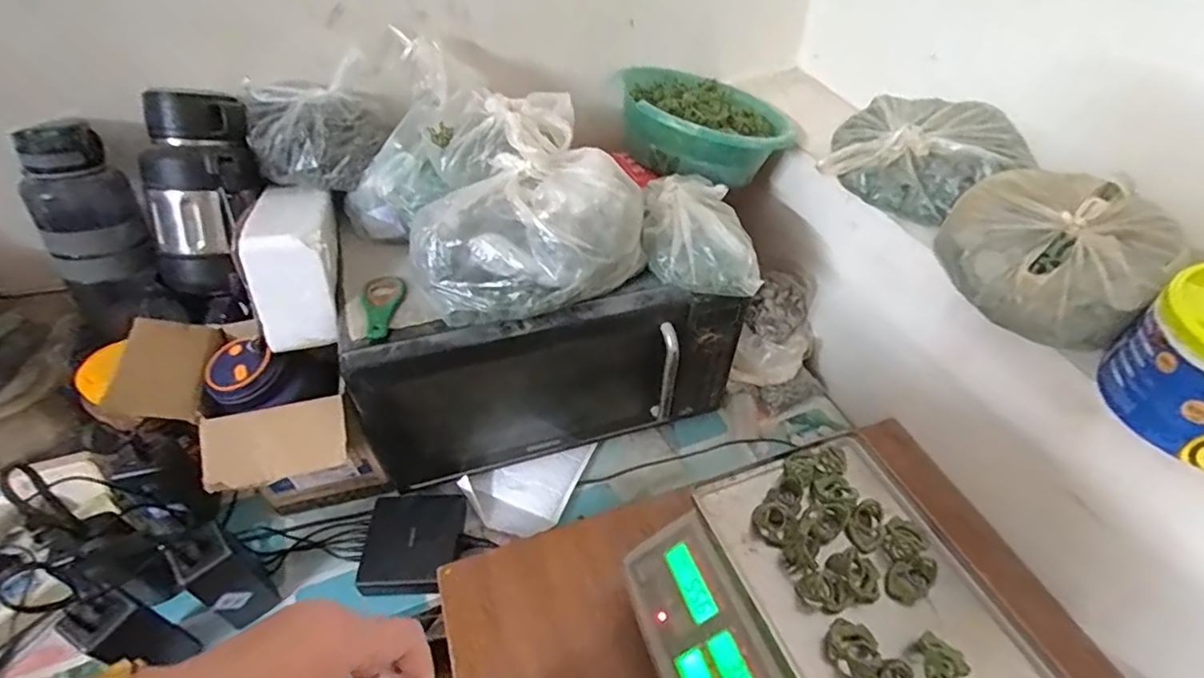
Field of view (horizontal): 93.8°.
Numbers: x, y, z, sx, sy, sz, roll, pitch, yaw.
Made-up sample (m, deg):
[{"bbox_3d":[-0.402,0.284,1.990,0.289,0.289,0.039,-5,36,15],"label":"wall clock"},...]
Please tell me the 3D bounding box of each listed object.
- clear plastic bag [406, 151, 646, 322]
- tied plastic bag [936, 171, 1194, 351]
[{"bbox_3d":[-0.071,-0.111,0.575,0.226,0.101,0.140,-20,50,-20],"label":"clear plastic bag"},{"bbox_3d":[0.421,-0.080,0.530,0.173,0.095,0.141,24,50,21],"label":"tied plastic bag"}]

